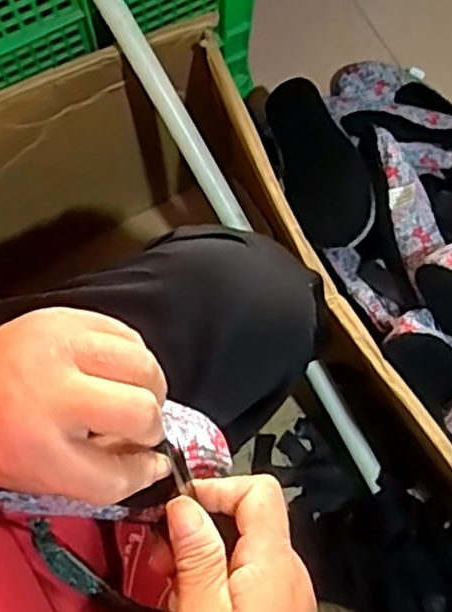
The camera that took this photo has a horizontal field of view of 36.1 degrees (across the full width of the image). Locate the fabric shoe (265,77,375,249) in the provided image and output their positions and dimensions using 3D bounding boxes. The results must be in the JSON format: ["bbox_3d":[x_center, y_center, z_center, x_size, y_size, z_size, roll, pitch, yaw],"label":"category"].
[{"bbox_3d":[0.102,-0.167,0.775,0.079,0.055,0.258,-11,52,-4],"label":"fabric shoe"}]

